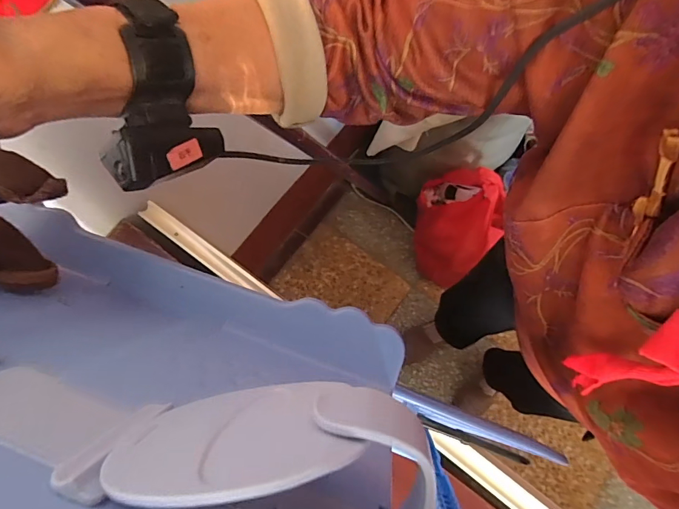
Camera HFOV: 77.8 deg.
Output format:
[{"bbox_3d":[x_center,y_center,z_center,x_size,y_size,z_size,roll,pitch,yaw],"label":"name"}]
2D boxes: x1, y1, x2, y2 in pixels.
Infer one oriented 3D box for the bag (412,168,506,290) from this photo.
[{"bbox_3d":[0.349,-0.094,1.318,0.253,0.347,0.264,32,76,10],"label":"bag"}]

